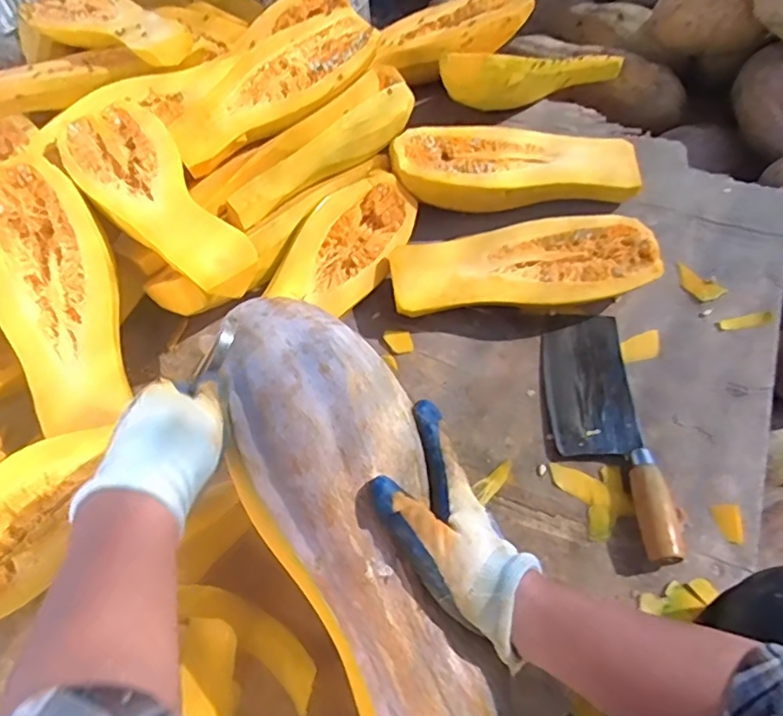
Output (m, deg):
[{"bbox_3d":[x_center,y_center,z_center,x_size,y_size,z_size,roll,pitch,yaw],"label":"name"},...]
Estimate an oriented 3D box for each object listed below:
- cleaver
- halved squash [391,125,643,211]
[{"bbox_3d":[0.204,0.061,0.573,0.093,0.030,0.270,-1,58,2],"label":"cleaver"},{"bbox_3d":[0.152,-0.238,0.722,0.296,0.046,0.114,0,58,3],"label":"halved squash"}]

